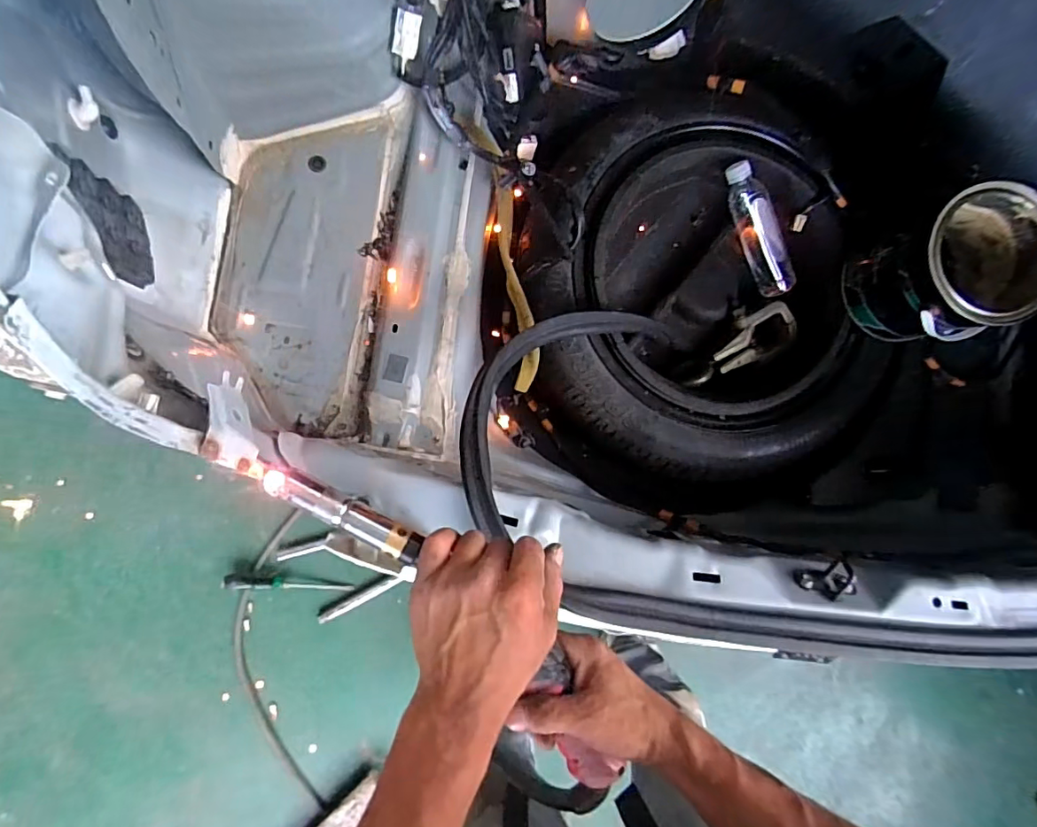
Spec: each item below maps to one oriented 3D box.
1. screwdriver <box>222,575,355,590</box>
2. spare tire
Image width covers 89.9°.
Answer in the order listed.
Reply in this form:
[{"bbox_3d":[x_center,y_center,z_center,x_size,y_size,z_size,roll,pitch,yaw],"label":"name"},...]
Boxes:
[{"bbox_3d":[-0.487,0.364,1.095,0.260,0.023,0.029,5,86,-6],"label":"screwdriver"},{"bbox_3d":[0.268,-0.194,0.741,0.495,0.150,0.531,0,86,-6],"label":"spare tire"}]

